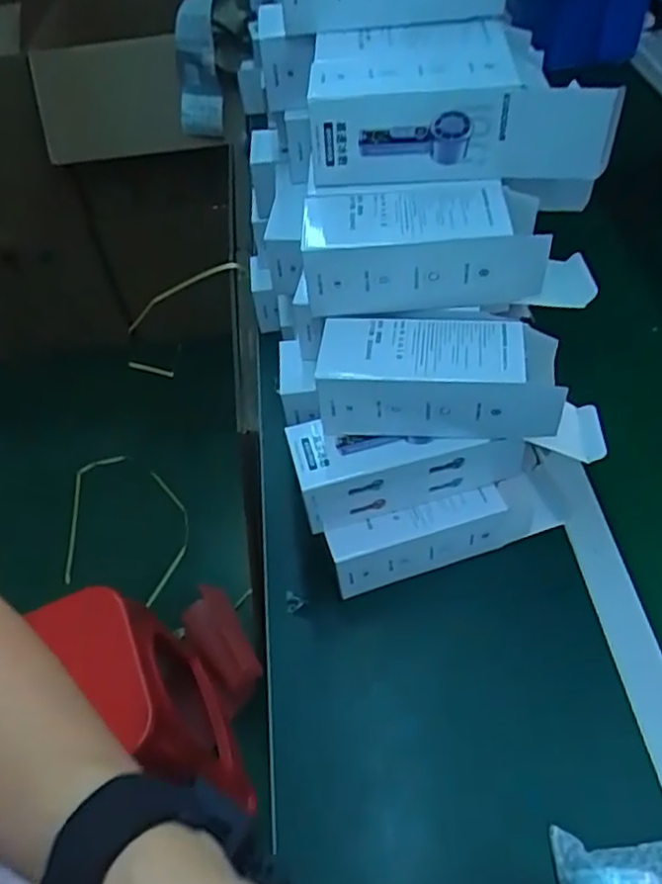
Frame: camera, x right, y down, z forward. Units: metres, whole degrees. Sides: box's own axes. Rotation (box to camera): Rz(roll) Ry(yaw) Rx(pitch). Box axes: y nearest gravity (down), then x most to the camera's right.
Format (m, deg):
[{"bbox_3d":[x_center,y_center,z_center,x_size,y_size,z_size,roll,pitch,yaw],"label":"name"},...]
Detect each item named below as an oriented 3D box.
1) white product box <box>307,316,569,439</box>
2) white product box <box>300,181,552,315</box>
[{"bbox_3d":[0.088,-0.056,0.567,0.197,0.072,0.079,2,51,8],"label":"white product box"},{"bbox_3d":[0.076,-0.163,0.567,0.193,0.073,0.086,-2,50,4],"label":"white product box"}]

